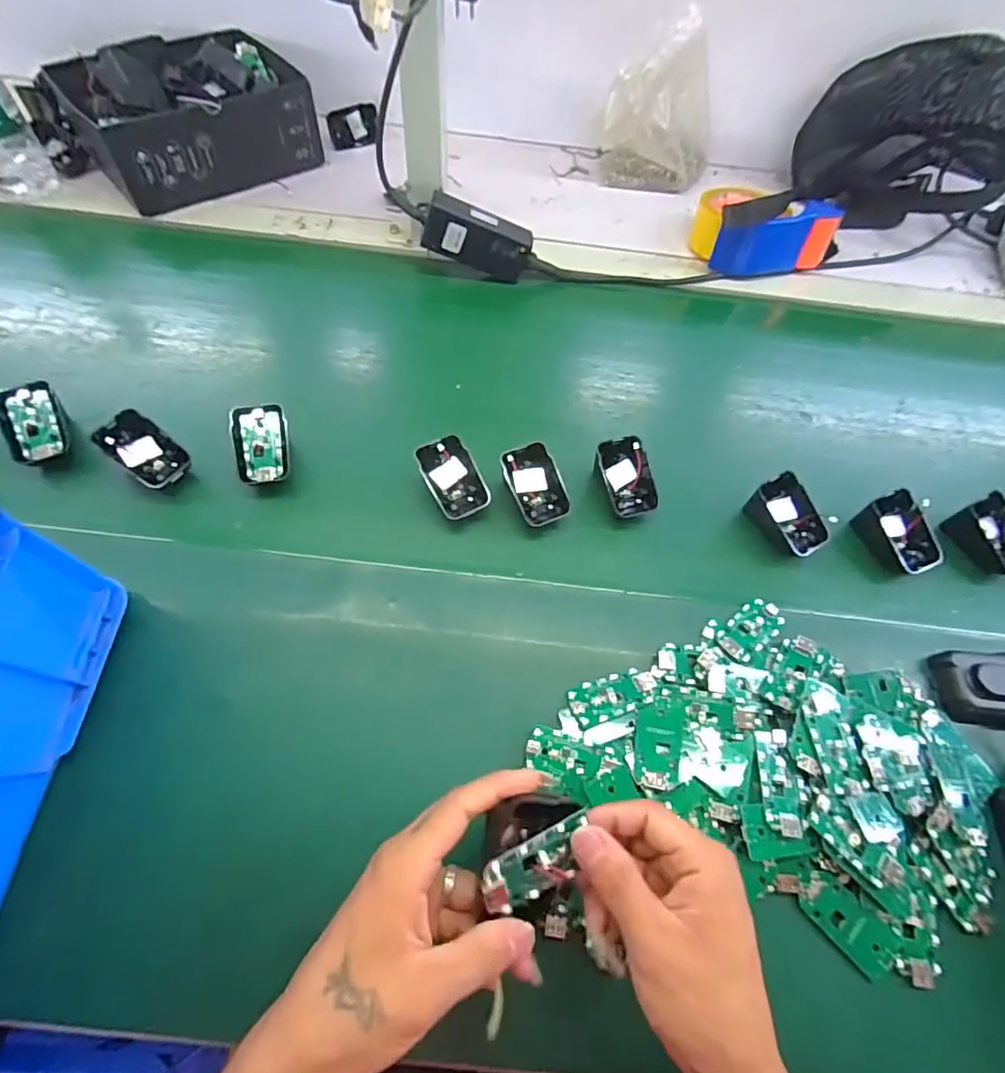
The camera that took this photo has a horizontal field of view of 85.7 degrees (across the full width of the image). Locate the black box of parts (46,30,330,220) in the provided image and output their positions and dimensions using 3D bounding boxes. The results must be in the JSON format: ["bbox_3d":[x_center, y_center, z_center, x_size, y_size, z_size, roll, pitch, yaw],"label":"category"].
[{"bbox_3d":[-0.365,-0.508,0.653,0.241,0.094,0.179,-35,68,-19],"label":"black box of parts"}]

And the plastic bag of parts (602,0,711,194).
[{"bbox_3d":[0.200,-0.521,0.671,0.134,0.152,0.090,15,62,6],"label":"plastic bag of parts"}]

